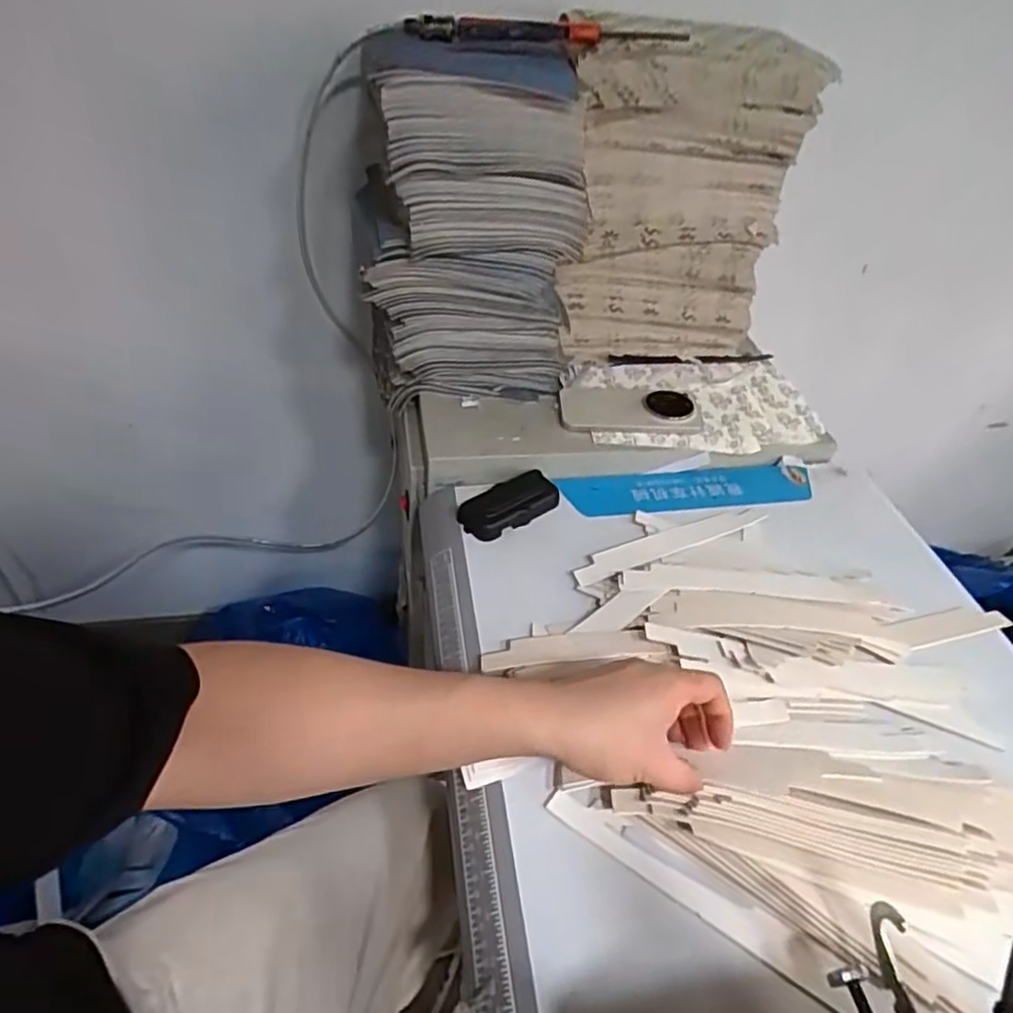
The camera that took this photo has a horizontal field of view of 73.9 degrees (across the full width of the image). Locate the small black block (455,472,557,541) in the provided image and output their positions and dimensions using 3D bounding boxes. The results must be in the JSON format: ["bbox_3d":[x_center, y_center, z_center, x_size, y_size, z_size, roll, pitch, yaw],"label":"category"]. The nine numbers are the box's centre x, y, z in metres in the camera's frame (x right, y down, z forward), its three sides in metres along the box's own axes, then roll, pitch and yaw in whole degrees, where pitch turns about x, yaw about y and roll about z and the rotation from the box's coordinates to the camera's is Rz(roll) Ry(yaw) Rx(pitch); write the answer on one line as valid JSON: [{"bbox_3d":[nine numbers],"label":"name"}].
[{"bbox_3d":[0.004,-0.004,0.707,0.109,0.023,0.055,-28,52,-31],"label":"small black block"}]

